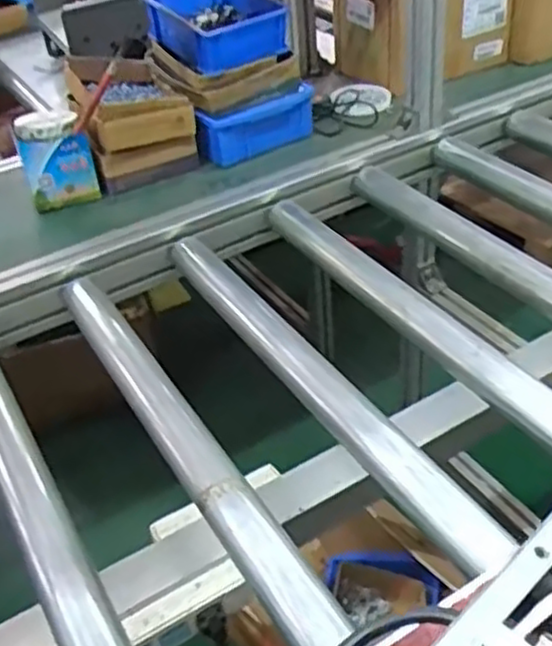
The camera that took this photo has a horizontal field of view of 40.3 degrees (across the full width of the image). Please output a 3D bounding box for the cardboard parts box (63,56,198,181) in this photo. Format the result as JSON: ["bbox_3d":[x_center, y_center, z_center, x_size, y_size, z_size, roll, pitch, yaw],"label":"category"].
[{"bbox_3d":[-0.212,-0.300,1.109,0.153,0.139,0.145,-18,40,-14],"label":"cardboard parts box"}]

